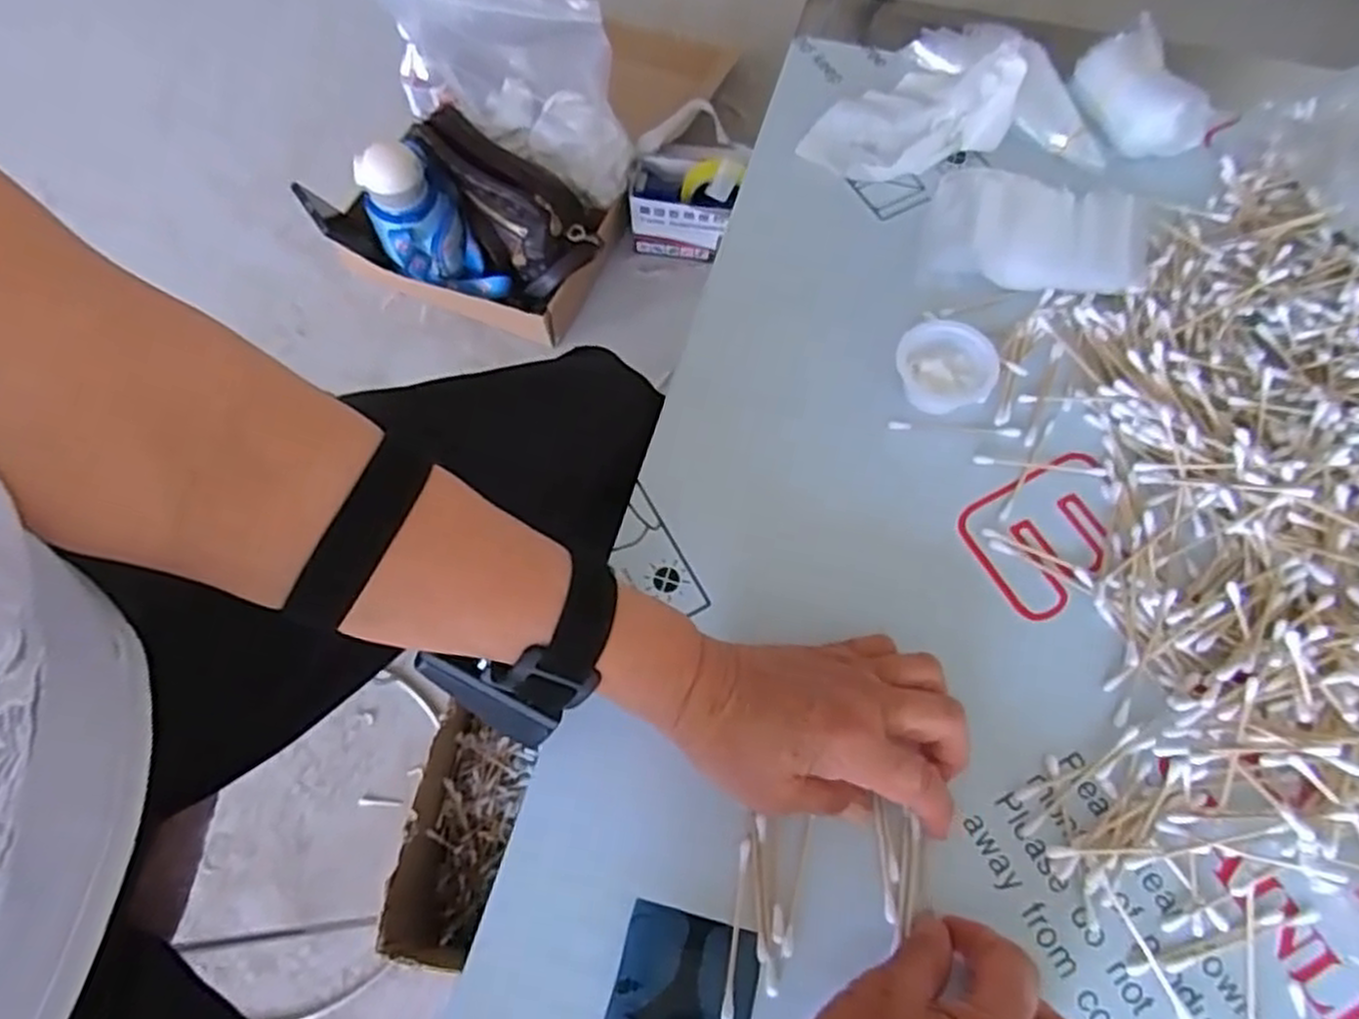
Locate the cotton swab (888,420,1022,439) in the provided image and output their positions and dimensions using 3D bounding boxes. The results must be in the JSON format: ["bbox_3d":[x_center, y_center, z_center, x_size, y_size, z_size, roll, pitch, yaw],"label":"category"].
[{"bbox_3d":[0.157,-0.046,0.443,0.073,0.004,0.006,4,68,5],"label":"cotton swab"}]

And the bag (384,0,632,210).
[{"bbox_3d":[-0.212,-0.528,0.925,0.308,0.260,0.099,24,69,11],"label":"bag"}]

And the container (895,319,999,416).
[{"bbox_3d":[0.151,-0.079,0.445,0.054,0.025,0.048,18,70,11],"label":"container"}]

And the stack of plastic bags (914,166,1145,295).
[{"bbox_3d":[0.219,-0.169,0.479,0.125,0.020,0.076,15,69,9],"label":"stack of plastic bags"}]

